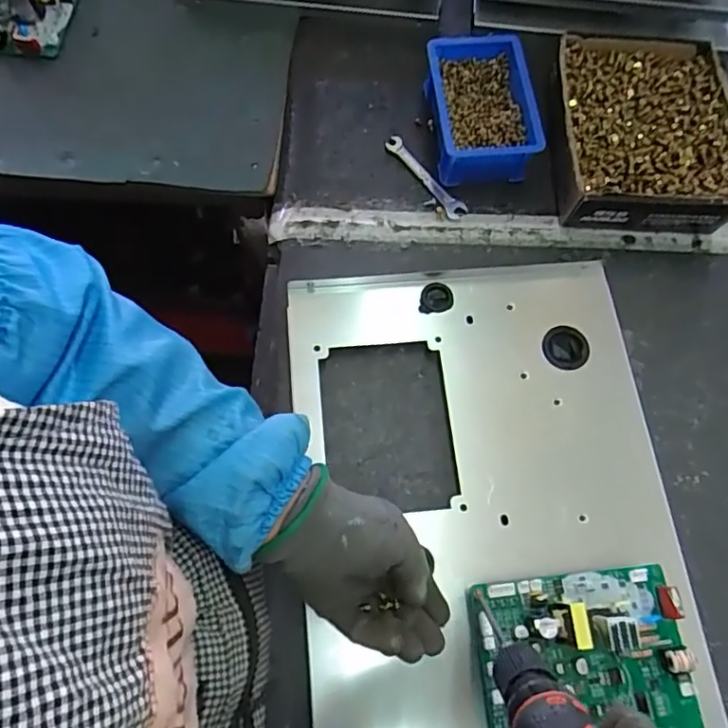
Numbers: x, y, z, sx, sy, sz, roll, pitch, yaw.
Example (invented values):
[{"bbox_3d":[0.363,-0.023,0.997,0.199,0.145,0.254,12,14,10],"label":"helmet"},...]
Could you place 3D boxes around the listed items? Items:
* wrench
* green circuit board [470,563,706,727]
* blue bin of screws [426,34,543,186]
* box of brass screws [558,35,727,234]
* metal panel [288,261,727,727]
[{"bbox_3d":[0.064,-0.198,0.604,0.023,0.005,0.114,-37,75,-12],"label":"wrench"},{"bbox_3d":[0.161,0.216,0.404,0.153,0.034,0.129,-5,71,-2],"label":"green circuit board"},{"bbox_3d":[0.123,-0.270,0.600,0.108,0.047,0.156,-4,71,-1],"label":"blue bin of screws"},{"bbox_3d":[0.295,-0.246,0.602,0.187,0.055,0.218,6,71,2],"label":"box of brass screws"},{"bbox_3d":[0.107,0.156,0.460,0.306,0.032,0.516,-6,70,-3],"label":"metal panel"}]

